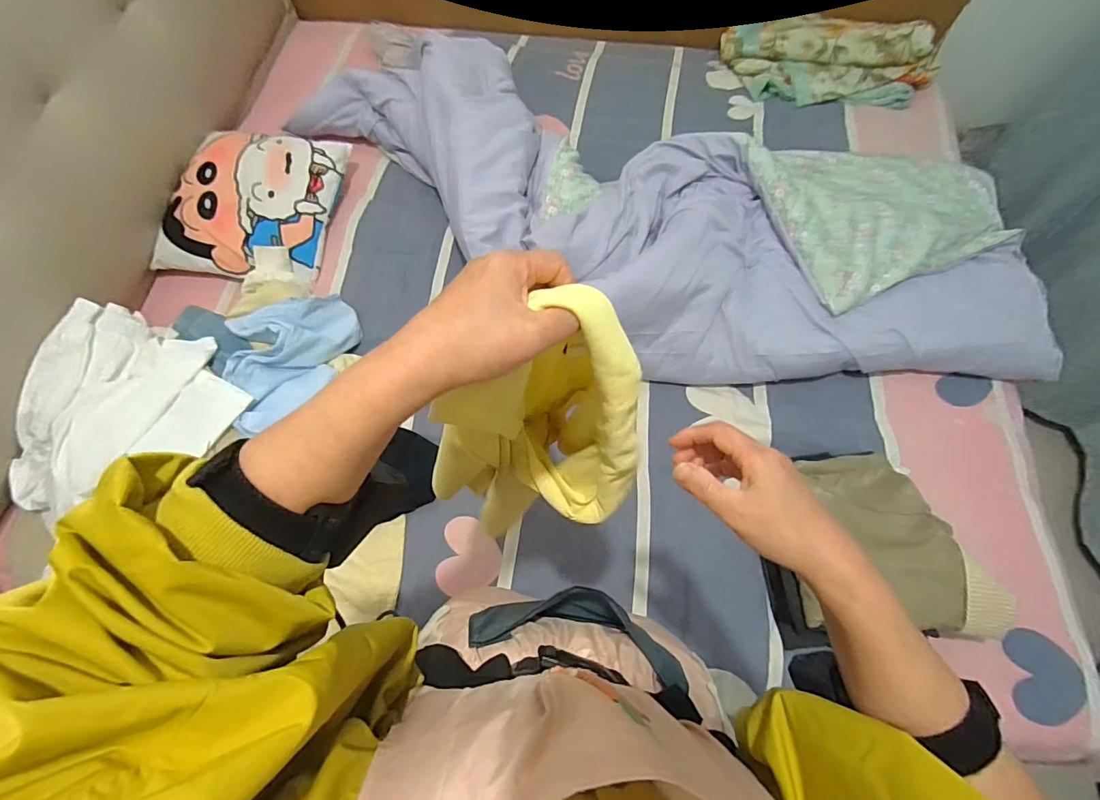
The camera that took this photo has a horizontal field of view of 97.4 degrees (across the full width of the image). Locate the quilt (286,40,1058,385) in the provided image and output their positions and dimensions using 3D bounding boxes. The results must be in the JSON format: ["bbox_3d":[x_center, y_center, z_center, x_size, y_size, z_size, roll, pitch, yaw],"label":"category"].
[{"bbox_3d":[0.181,-0.412,1.060,1.702,0.205,0.669,12,68,5],"label":"quilt"}]

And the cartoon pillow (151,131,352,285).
[{"bbox_3d":[-0.701,-0.463,1.150,0.346,0.127,0.386,13,68,5],"label":"cartoon pillow"}]

